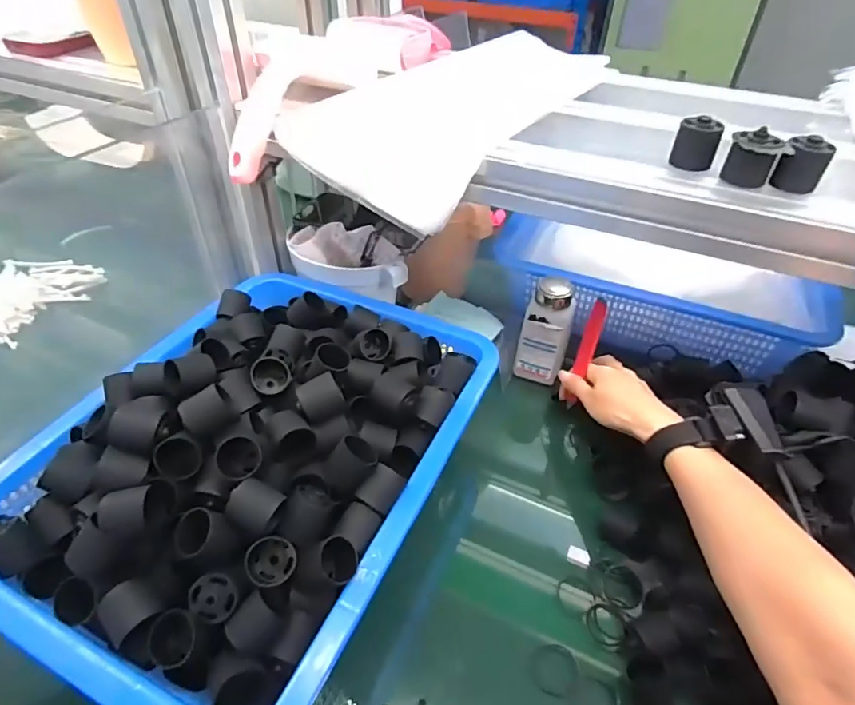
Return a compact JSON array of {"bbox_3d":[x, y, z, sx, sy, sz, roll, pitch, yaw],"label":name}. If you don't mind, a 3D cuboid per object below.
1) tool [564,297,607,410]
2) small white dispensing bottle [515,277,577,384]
[{"bbox_3d":[0.162,0.006,0.542,0.008,0.143,0.021,-11,42,-21],"label":"tool"},{"bbox_3d":[0.142,-0.025,0.621,0.054,0.119,0.053,17,44,17],"label":"small white dispensing bottle"}]

